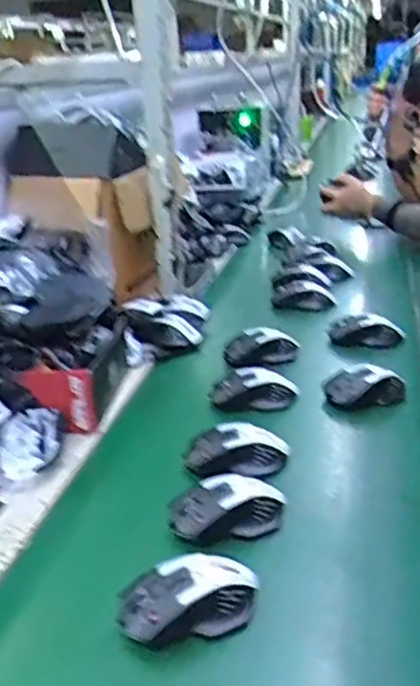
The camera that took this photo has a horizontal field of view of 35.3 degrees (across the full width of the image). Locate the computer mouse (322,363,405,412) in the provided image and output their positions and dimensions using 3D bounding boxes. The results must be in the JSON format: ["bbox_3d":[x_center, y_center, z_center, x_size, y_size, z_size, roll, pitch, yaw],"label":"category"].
[{"bbox_3d":[0.203,0.054,0.876,0.102,0.050,0.070,-8,22,-14],"label":"computer mouse"}]

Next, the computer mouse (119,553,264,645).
[{"bbox_3d":[-0.016,0.212,0.554,0.120,0.042,0.062,-6,22,-10],"label":"computer mouse"}]

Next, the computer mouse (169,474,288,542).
[{"bbox_3d":[0.021,0.165,0.654,0.120,0.038,0.068,-7,22,-11],"label":"computer mouse"}]

